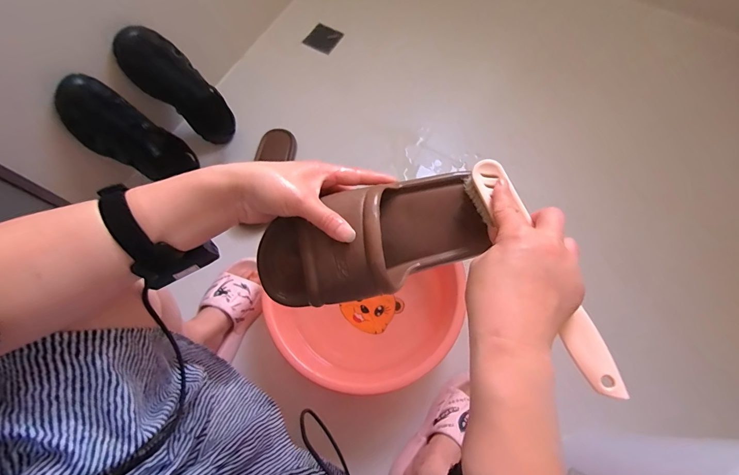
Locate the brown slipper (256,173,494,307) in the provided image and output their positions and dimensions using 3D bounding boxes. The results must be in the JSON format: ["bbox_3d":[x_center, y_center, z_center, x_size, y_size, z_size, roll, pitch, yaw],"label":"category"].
[{"bbox_3d":[0.004,0.003,0.351,0.247,0.082,0.097,-17,89,-3],"label":"brown slipper"}]

